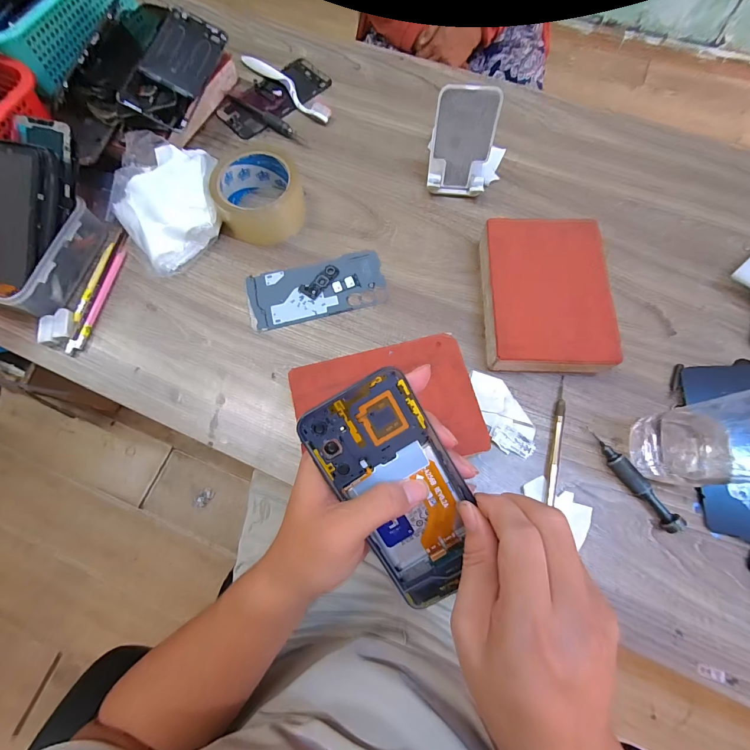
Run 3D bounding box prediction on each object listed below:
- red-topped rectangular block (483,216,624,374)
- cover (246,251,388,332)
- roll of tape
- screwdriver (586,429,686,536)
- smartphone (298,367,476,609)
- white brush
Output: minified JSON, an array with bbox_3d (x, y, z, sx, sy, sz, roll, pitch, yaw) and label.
[{"bbox_3d":[0.171,-0.081,0.367,0.117,0.046,0.160,1,72,2],"label":"red-topped rectangular block"},{"bbox_3d":[-0.066,-0.096,0.400,0.152,0.005,0.070,-13,72,-3],"label":"cover"},{"bbox_3d":[-0.132,-0.209,0.413,0.091,0.050,0.097,0,72,1],"label":"roll of tape"},{"bbox_3d":[0.233,0.094,0.322,0.016,0.018,0.097,-34,75,-9],"label":"screwdriver"},{"bbox_3d":[0.017,0.078,0.236,0.077,0.016,0.158,-26,103,-7],"label":"smartphone"},{"bbox_3d":[-0.122,-0.396,0.491,0.026,0.014,0.169,-43,76,-11],"label":"white brush"}]

